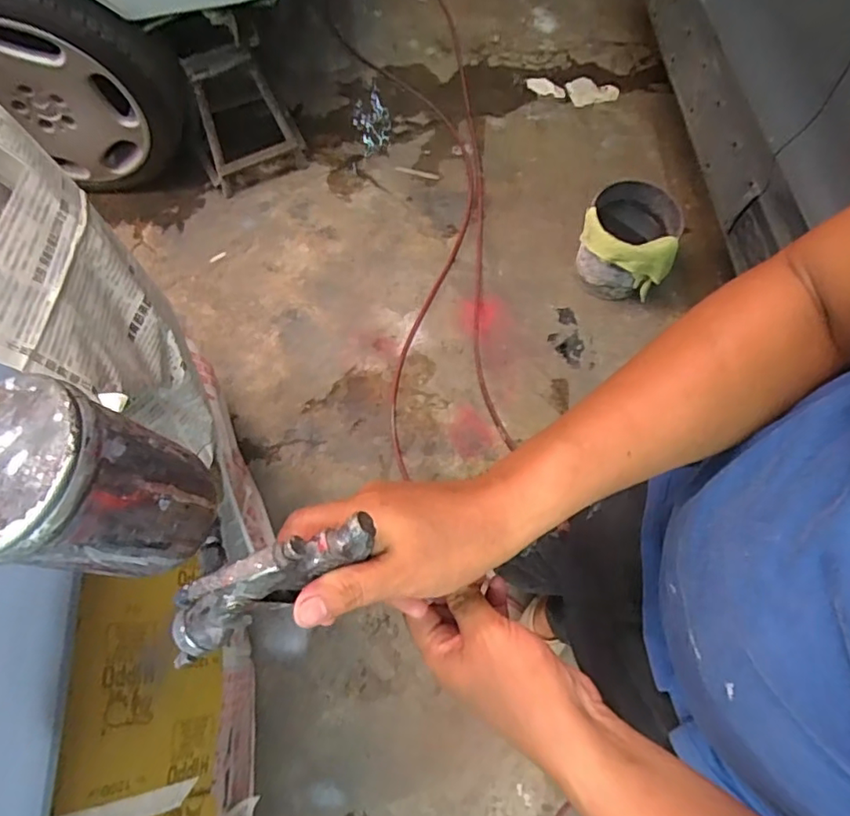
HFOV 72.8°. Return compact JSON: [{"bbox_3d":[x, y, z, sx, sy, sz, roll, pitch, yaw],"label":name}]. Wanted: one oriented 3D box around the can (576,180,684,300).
[{"bbox_3d":[0.551,-0.435,1.562,0.245,0.236,0.235,1,69,-2],"label":"can"}]

